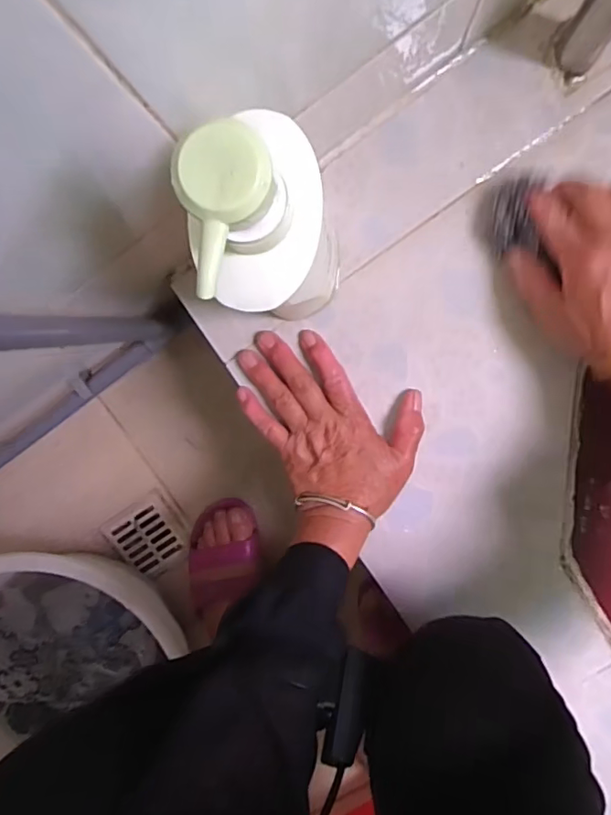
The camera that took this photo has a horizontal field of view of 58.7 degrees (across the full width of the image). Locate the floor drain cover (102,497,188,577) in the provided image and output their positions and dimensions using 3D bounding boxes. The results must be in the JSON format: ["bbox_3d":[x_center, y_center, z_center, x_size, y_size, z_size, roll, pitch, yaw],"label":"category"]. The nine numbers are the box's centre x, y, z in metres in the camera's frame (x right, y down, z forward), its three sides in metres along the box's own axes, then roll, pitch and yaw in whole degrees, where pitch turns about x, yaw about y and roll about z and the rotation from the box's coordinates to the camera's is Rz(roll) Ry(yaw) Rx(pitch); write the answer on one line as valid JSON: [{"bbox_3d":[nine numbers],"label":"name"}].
[{"bbox_3d":[-0.196,0.161,0.676,0.085,0.010,0.081,-32,95,9],"label":"floor drain cover"}]

